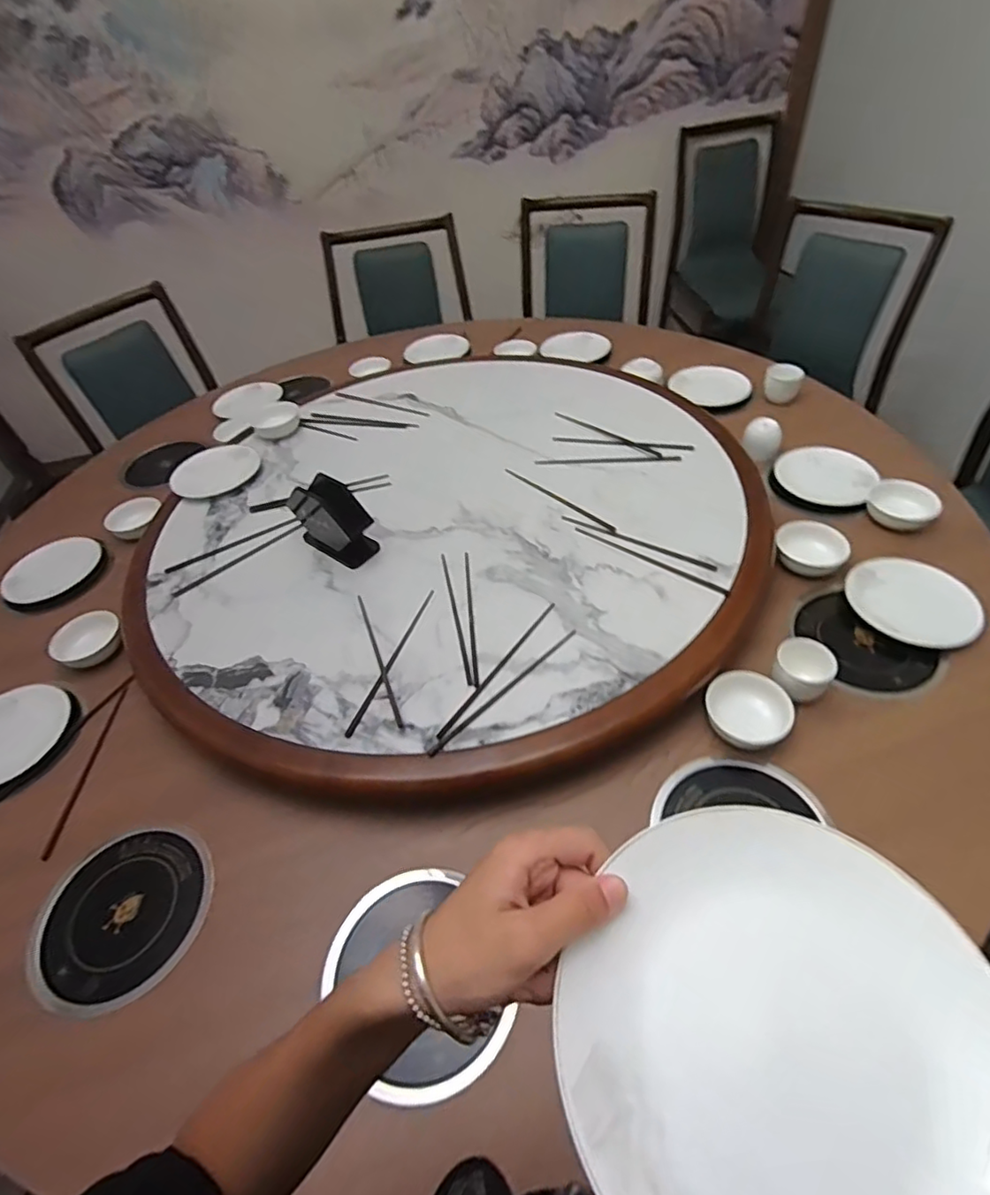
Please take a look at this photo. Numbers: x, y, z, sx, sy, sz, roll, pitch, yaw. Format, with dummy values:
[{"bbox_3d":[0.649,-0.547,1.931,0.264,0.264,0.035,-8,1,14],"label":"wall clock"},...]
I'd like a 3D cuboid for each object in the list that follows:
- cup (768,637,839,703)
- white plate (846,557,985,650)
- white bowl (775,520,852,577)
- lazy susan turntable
[{"bbox_3d":[0.439,0.101,0.861,0.069,0.051,0.076,-34,52,-22],"label":"cup"},{"bbox_3d":[0.669,0.003,0.972,0.153,0.031,0.190,-19,47,-11],"label":"white plate"},{"bbox_3d":[0.556,-0.088,1.060,0.113,0.044,0.113,-3,46,3],"label":"white bowl"},{"bbox_3d":[-0.069,-0.151,1.147,1.076,0.098,1.104,-3,46,3],"label":"lazy susan turntable"}]

